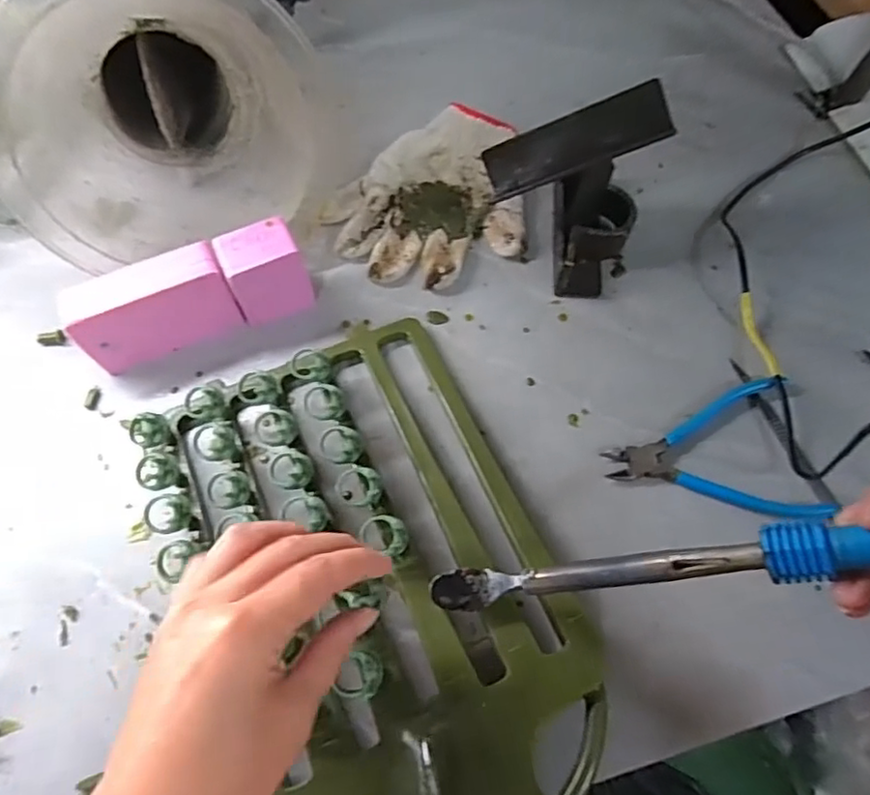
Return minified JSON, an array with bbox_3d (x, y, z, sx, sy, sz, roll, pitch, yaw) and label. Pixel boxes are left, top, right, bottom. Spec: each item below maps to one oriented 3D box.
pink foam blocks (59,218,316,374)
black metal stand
[{"bbox_3d":[-0.176,-0.073,0.457,0.163,0.072,0.039,-21,66,-10],"label":"pink foam blocks"},{"bbox_3d":[0.101,-0.149,0.468,0.122,0.116,0.096,2,64,1],"label":"black metal stand"}]

